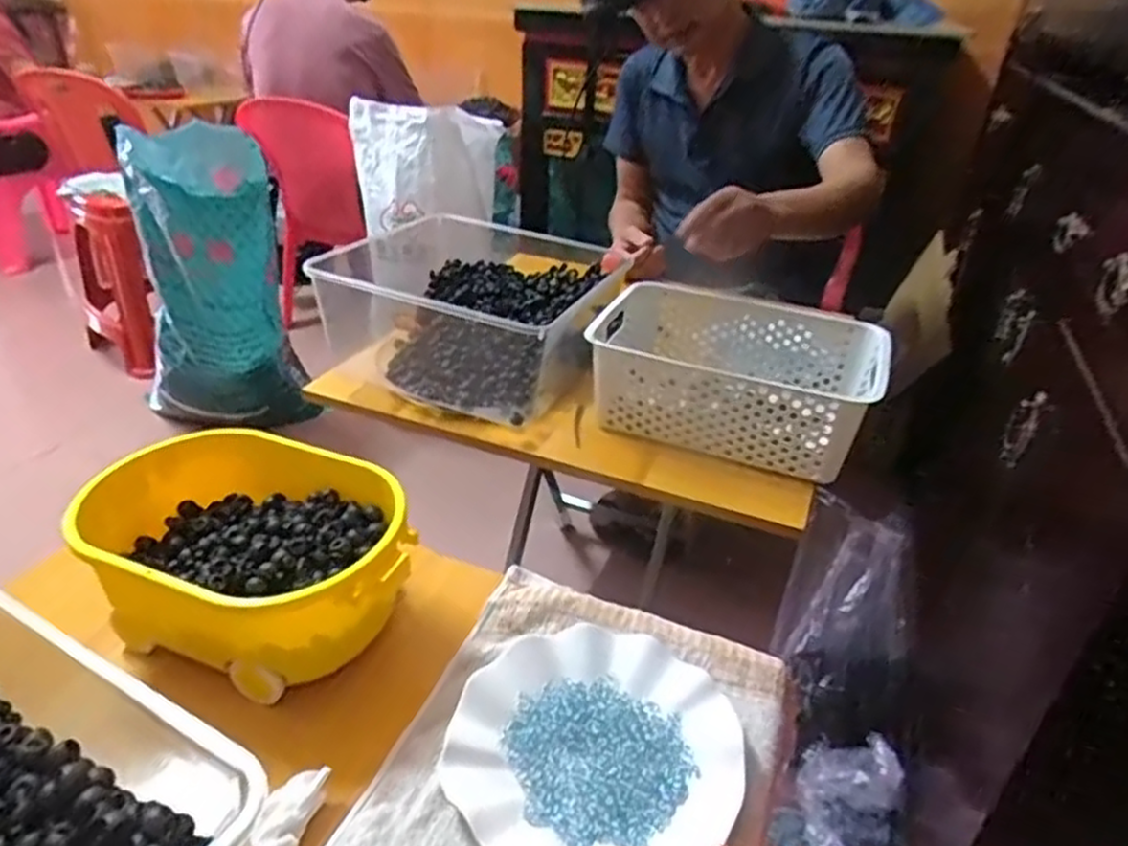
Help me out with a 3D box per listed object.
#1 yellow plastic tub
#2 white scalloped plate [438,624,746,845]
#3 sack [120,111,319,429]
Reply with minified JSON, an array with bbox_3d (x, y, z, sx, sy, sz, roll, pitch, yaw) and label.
[{"bbox_3d":[-0.232,0.095,0.549,0.249,0.087,0.159,12,33,15],"label":"yellow plastic tub"},{"bbox_3d":[0.021,0.211,0.476,0.176,0.024,0.181,2,31,-1],"label":"white scalloped plate"},{"bbox_3d":[-0.748,-0.276,1.559,0.309,0.589,0.307,-14,35,-25],"label":"sack"}]

